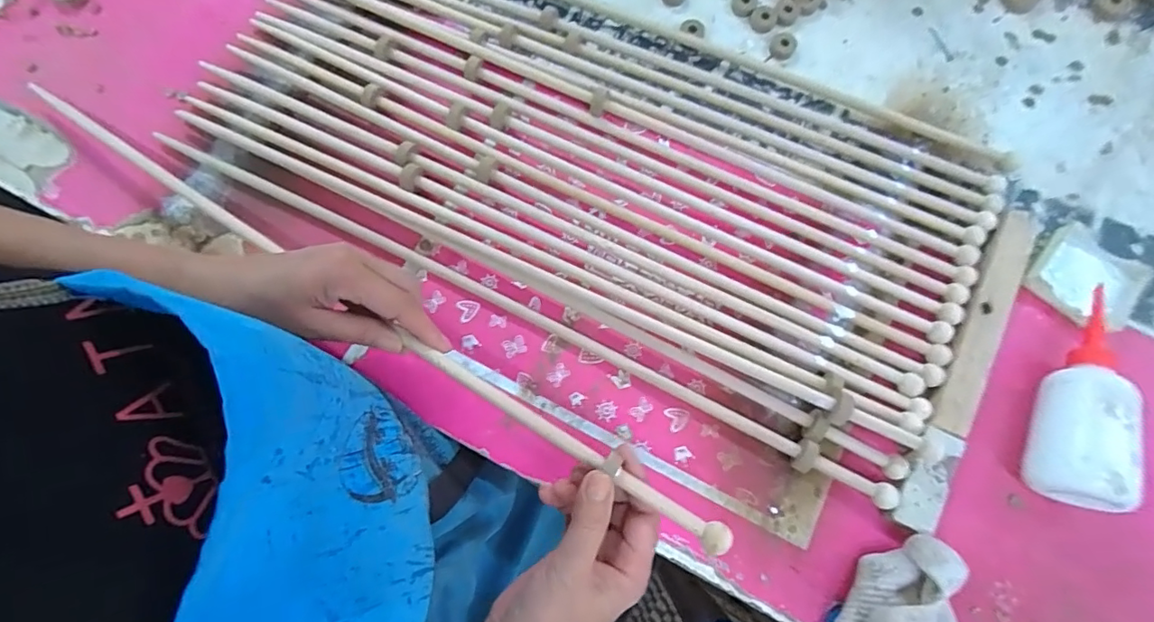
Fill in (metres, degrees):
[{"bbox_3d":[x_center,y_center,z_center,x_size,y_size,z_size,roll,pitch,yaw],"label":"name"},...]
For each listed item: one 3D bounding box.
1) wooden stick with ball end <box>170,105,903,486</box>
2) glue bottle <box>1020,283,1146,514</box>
[{"bbox_3d":[-0.048,-0.024,0.446,0.676,0.021,0.018,27,78,6],"label":"wooden stick with ball end"},{"bbox_3d":[0.396,0.057,0.401,0.056,0.054,0.181,20,77,5],"label":"glue bottle"}]

